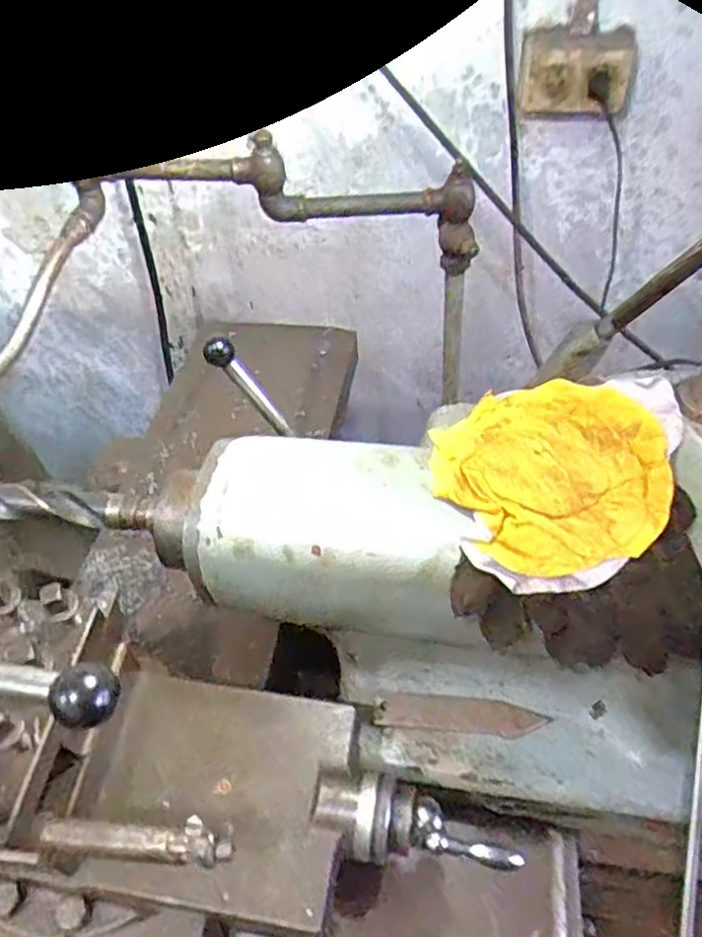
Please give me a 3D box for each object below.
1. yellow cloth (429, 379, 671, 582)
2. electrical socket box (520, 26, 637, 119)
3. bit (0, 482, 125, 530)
[{"bbox_3d":[0.132,-0.002,0.426,0.132,0.033,0.143,-25,52,-16],"label":"yellow cloth"},{"bbox_3d":[0.257,-0.452,0.756,0.120,0.094,0.033,15,52,16],"label":"electrical socket box"},{"bbox_3d":[-0.267,0.025,0.531,0.184,0.029,0.024,4,50,8],"label":"bit"}]

